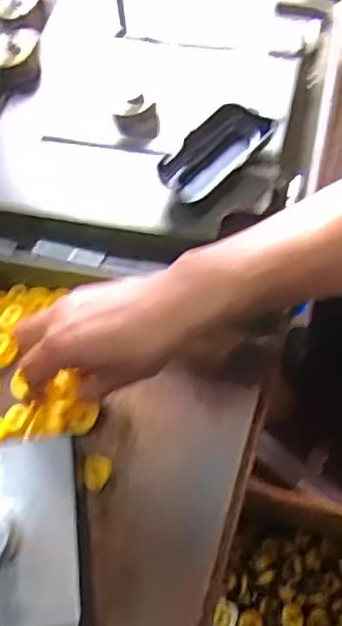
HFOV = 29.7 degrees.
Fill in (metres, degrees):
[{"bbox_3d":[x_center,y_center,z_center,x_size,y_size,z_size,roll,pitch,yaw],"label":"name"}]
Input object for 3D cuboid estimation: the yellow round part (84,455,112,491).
[{"bbox_3d":[-0.053,0.118,0.478,0.020,0.011,0.026,-4,60,2],"label":"yellow round part"}]

